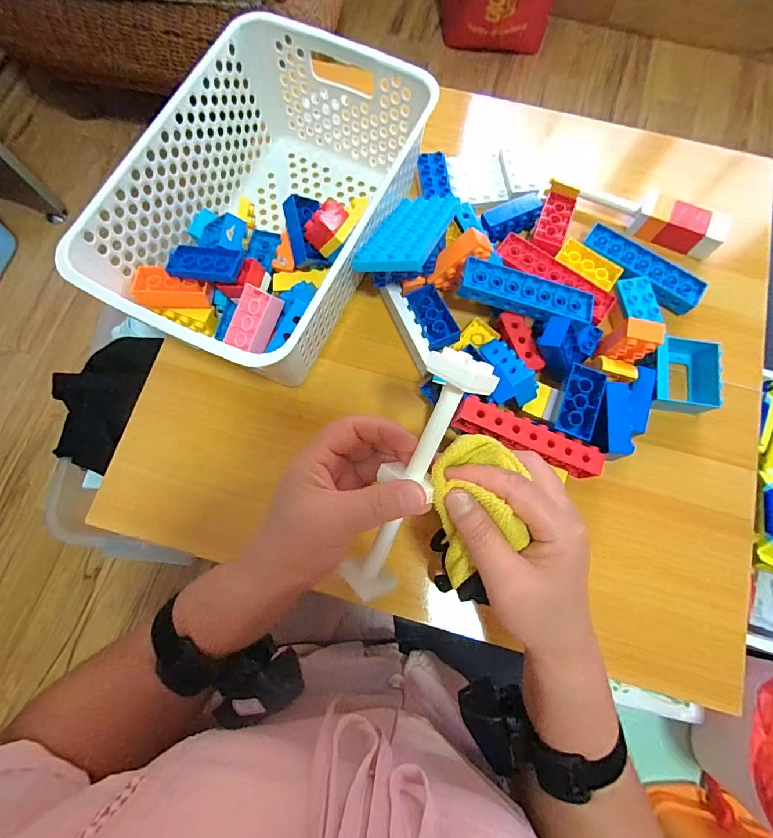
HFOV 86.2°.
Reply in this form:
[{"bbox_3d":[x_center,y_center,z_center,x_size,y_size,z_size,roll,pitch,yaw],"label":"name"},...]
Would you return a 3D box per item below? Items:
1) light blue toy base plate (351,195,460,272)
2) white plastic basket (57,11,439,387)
[{"bbox_3d":[0.022,-0.176,0.386,0.063,0.010,0.127,9,51,22],"label":"light blue toy base plate"},{"bbox_3d":[-0.106,-0.193,0.392,0.203,0.116,0.304,25,78,6],"label":"white plastic basket"}]

